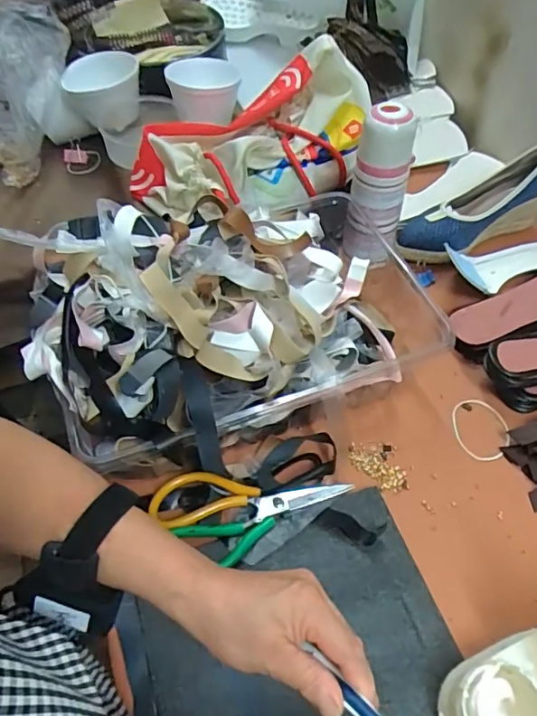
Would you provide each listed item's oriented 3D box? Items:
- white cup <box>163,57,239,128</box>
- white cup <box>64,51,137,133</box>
[{"bbox_3d":[-0.109,-0.438,0.880,0.108,0.089,0.114,0,53,0],"label":"white cup"},{"bbox_3d":[-0.277,-0.451,0.904,0.118,0.088,0.118,0,53,0],"label":"white cup"}]

